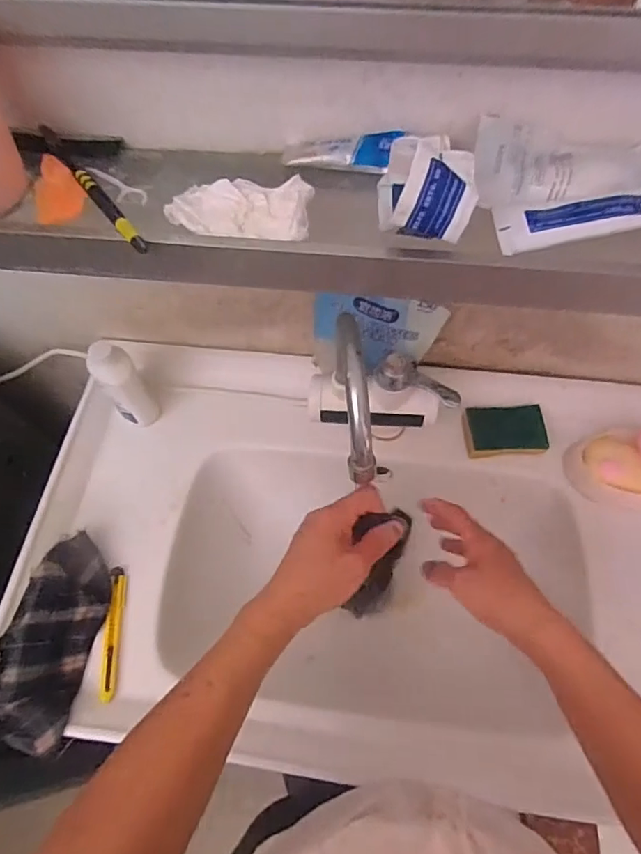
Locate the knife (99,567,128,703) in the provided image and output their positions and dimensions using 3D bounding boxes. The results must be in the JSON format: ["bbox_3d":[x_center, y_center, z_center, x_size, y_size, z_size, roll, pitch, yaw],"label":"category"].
[{"bbox_3d":[-0.233,0.230,0.580,0.019,0.013,0.139,-6,62,0],"label":"knife"}]

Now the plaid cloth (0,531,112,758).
[{"bbox_3d":[-0.297,0.229,0.565,0.100,0.047,0.210,3,63,5],"label":"plaid cloth"}]

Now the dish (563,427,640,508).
[{"bbox_3d":[0.372,0.047,0.611,0.136,0.037,0.090,6,63,6],"label":"dish"}]

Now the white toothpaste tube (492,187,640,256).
[{"bbox_3d":[0.210,-0.158,0.364,0.161,0.031,0.046,-7,62,0],"label":"white toothpaste tube"}]

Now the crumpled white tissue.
[{"bbox_3d":[-0.061,-0.164,0.390,0.106,0.015,0.054,1,63,4],"label":"crumpled white tissue"}]

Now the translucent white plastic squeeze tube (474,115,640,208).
[{"bbox_3d":[0.186,-0.194,0.382,0.138,0.029,0.063,5,63,6],"label":"translucent white plastic squeeze tube"}]

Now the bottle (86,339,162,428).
[{"bbox_3d":[-0.247,-0.052,0.650,0.048,0.131,0.056,-36,66,-15],"label":"bottle"}]

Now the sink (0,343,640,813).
[{"bbox_3d":[0.068,0.158,0.674,0.820,0.194,0.485,4,63,5],"label":"sink"}]

